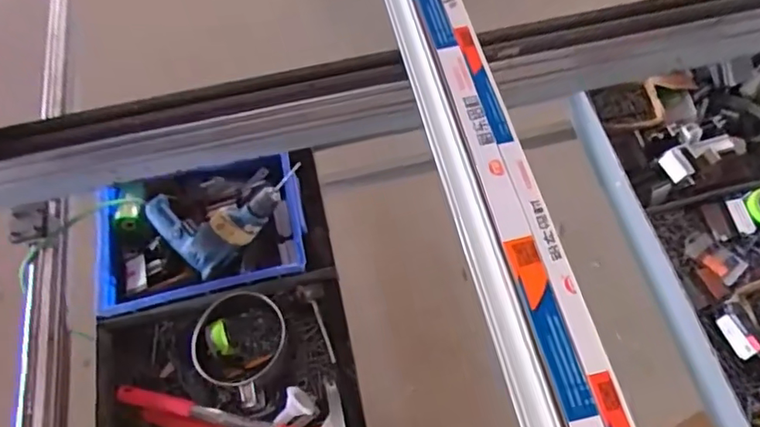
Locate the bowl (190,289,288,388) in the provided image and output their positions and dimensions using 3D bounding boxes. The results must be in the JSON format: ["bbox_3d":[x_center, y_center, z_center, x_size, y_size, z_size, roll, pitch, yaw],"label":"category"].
[{"bbox_3d":[-0.229,0.199,0.888,0.142,0.066,0.149,-1,64,3],"label":"bowl"}]

